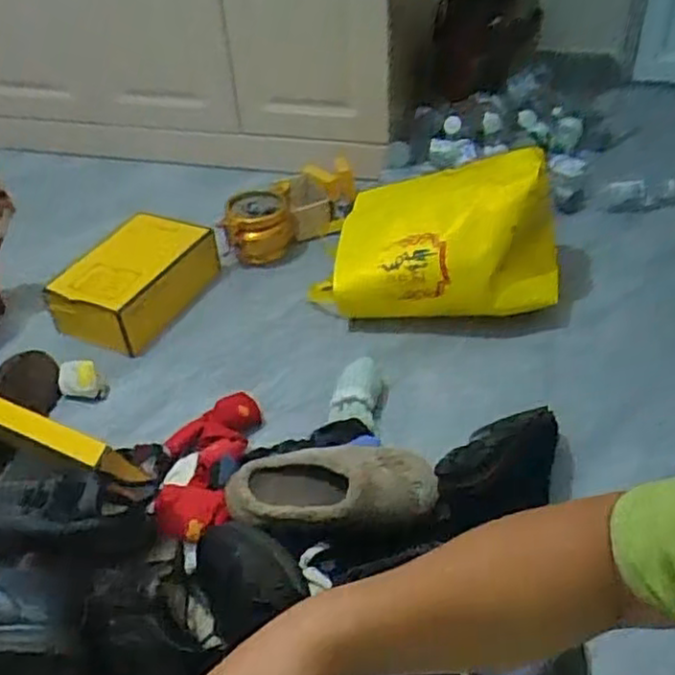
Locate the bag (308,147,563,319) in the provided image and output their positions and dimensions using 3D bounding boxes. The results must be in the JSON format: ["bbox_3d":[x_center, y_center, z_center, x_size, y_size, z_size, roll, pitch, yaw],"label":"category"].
[{"bbox_3d":[0.164,-0.180,1.244,0.415,0.233,0.239,-2,41,2],"label":"bag"}]

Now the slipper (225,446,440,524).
[{"bbox_3d":[-0.005,0.183,0.884,0.254,0.057,0.127,-7,41,-4],"label":"slipper"}]

